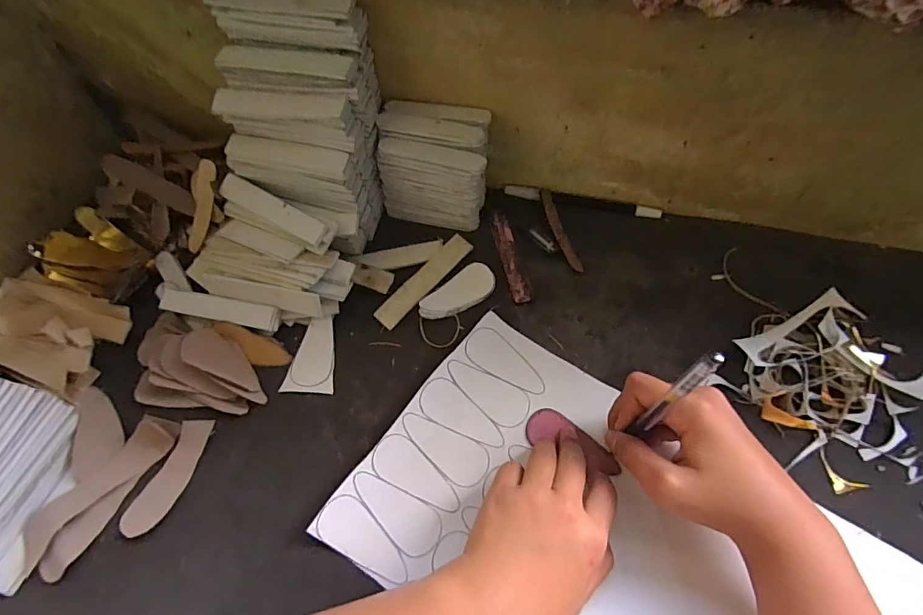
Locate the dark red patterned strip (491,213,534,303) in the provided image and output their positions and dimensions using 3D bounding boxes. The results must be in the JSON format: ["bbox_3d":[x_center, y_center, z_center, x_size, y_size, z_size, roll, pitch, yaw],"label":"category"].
[{"bbox_3d":[0.045,-0.046,0.423,0.018,0.006,0.095,-13,62,-4],"label":"dark red patterned strip"}]

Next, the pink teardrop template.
[{"bbox_3d":[0.081,0.097,0.335,0.070,0.009,0.028,27,66,26],"label":"pink teardrop template"}]

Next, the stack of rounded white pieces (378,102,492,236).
[{"bbox_3d":[-0.023,-0.127,0.412,0.094,0.097,0.061,14,63,10],"label":"stack of rounded white pieces"}]

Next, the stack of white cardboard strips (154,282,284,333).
[{"bbox_3d":[-0.211,0.000,0.392,0.122,0.011,0.022,12,86,11],"label":"stack of white cardboard strips"}]

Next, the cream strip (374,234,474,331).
[{"bbox_3d":[-0.032,-0.026,0.410,0.024,0.004,0.109,36,69,20],"label":"cream strip"}]

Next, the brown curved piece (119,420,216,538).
[{"bbox_3d":[-0.213,0.122,0.336,0.026,0.009,0.085,22,65,14],"label":"brown curved piece"}]

